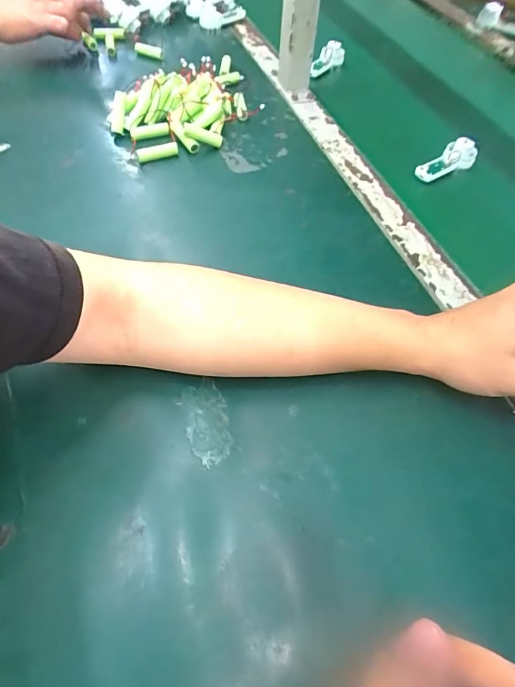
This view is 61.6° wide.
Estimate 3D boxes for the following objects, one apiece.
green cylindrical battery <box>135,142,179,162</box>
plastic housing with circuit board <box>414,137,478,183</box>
[{"bbox_3d":[-0.121,-0.229,0.524,0.051,0.017,0.015,-18,58,-15],"label":"green cylindrical battery"},{"bbox_3d":[0.242,-0.234,0.560,0.089,0.037,0.016,-29,21,-6],"label":"plastic housing with circuit board"}]

